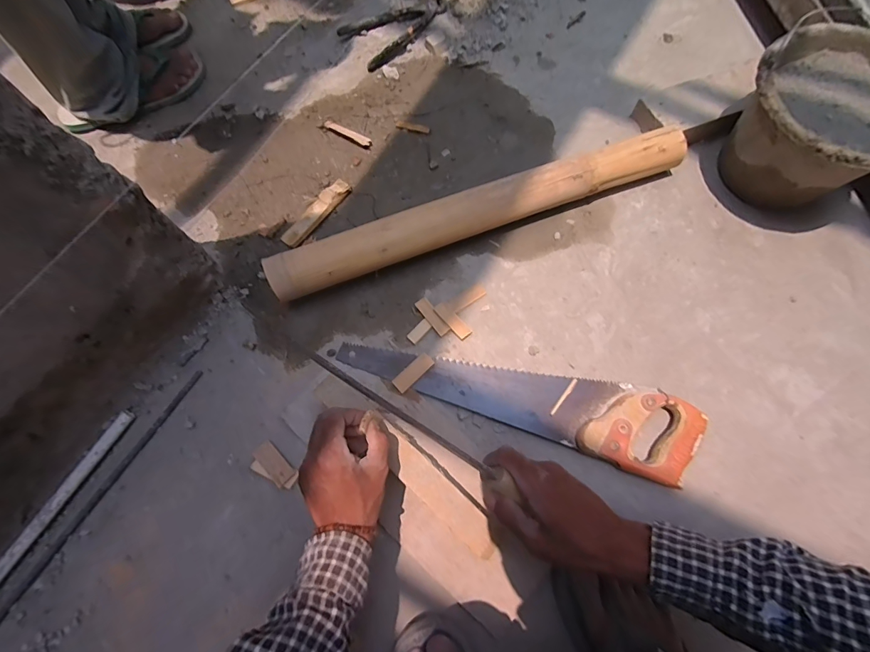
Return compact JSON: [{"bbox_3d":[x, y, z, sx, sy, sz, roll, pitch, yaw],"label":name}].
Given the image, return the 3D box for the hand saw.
[{"bbox_3d":[0.111,0.086,0.552,0.483,0.028,0.105,19,72,7],"label":"hand saw"}]

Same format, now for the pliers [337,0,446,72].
[{"bbox_3d":[-0.072,-0.592,0.781,0.206,0.018,0.123,-34,74,-11],"label":"pliers"}]

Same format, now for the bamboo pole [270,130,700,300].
[{"bbox_3d":[0.079,-0.171,0.615,0.665,0.077,0.066,-20,72,-6],"label":"bamboo pole"}]

